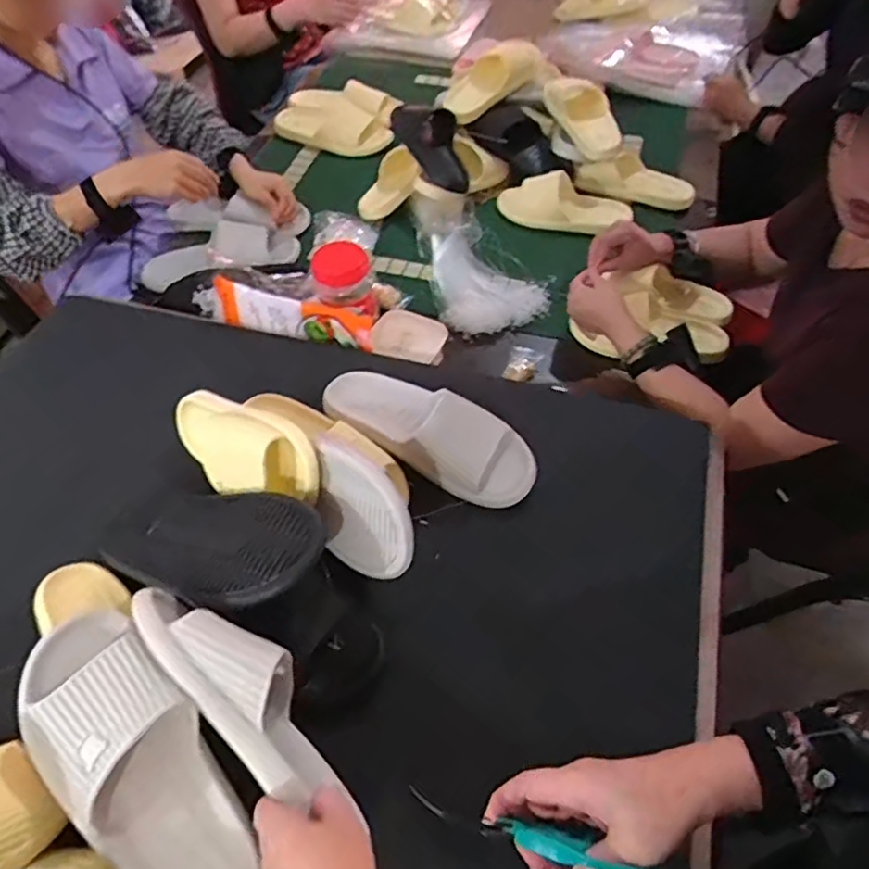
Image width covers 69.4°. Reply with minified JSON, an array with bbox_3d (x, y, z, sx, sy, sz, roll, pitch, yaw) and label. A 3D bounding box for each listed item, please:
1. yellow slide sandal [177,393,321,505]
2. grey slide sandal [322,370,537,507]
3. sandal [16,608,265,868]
[{"bbox_3d":[-0.210,0.017,0.708,0.259,0.072,0.095,19,85,39],"label":"yellow slide sandal"},{"bbox_3d":[-0.008,-0.013,0.746,0.275,0.065,0.105,25,58,18],"label":"grey slide sandal"},{"bbox_3d":[-0.224,0.251,0.474,0.103,0.059,0.254,-35,78,-22],"label":"sandal"}]

